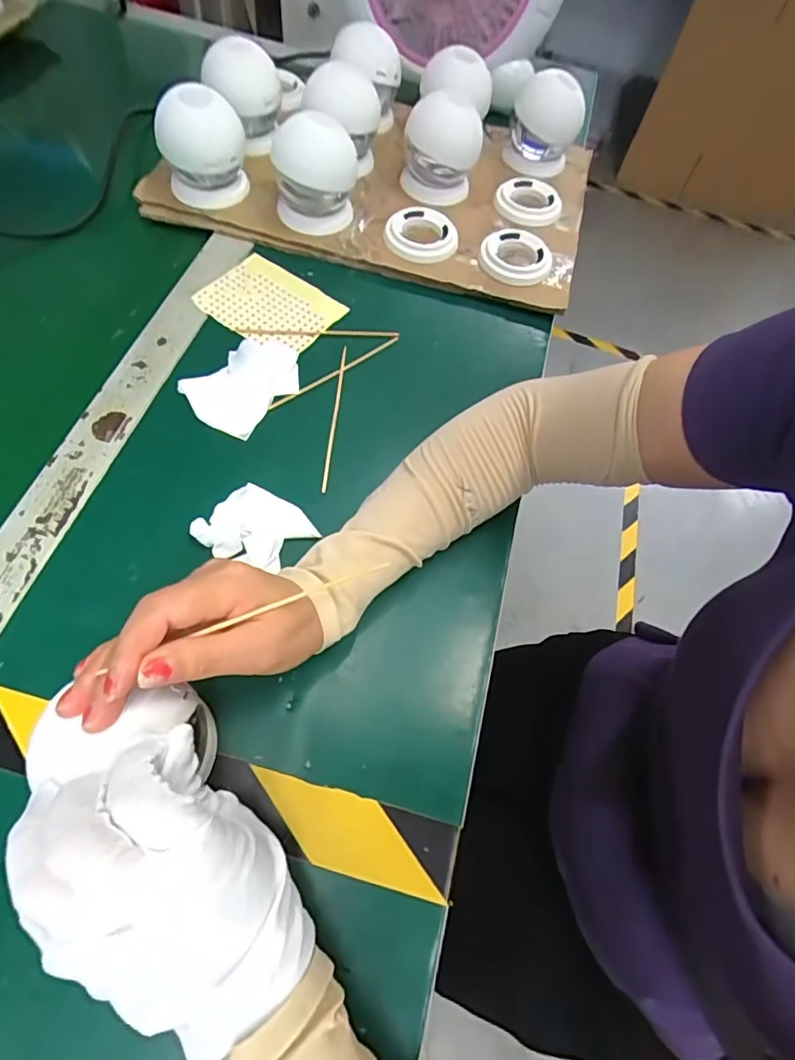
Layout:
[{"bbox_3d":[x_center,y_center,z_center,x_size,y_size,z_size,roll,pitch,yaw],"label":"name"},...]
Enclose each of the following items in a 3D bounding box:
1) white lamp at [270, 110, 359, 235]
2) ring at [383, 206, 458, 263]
[{"bbox_3d":[-0.075,-0.323,0.481,0.073,0.090,0.073,0,63,-7],"label":"white lamp"},{"bbox_3d":[0.023,-0.289,0.514,0.069,0.017,0.070,3,63,-6],"label":"ring"}]

